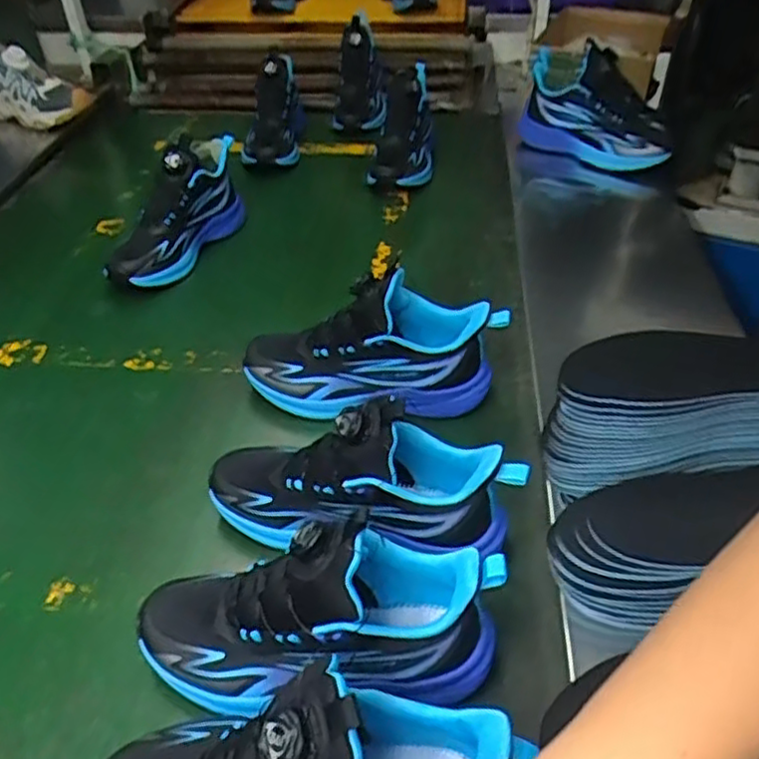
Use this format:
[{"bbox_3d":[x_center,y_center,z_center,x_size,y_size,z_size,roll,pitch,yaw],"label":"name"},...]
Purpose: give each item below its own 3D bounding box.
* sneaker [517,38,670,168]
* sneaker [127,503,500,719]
[{"bbox_3d":[0.328,-0.413,1.038,0.219,0.132,0.115,31,51,30],"label":"sneaker"},{"bbox_3d":[-0.047,0.145,0.486,0.252,0.117,0.113,-4,42,-2],"label":"sneaker"}]

